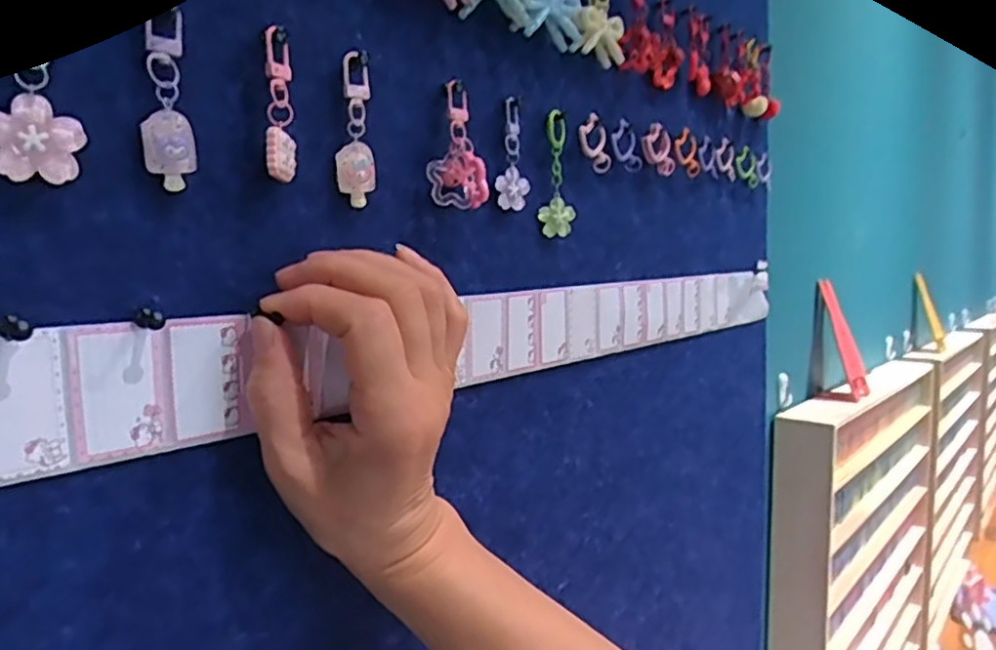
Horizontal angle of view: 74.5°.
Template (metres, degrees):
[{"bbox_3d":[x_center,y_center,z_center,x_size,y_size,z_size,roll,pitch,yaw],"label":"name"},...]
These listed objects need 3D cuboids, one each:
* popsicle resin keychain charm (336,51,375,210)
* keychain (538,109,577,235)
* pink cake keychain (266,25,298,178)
[{"bbox_3d":[-0.066,-0.091,0.304,0.016,0.067,0.009,-1,5,-9],"label":"popsicle resin keychain charm"},{"bbox_3d":[0.038,-0.096,0.420,0.016,0.076,0.018,3,6,36],"label":"keychain"},{"bbox_3d":[-0.090,-0.092,0.271,0.011,0.060,0.016,-2,5,-14],"label":"pink cake keychain"}]

